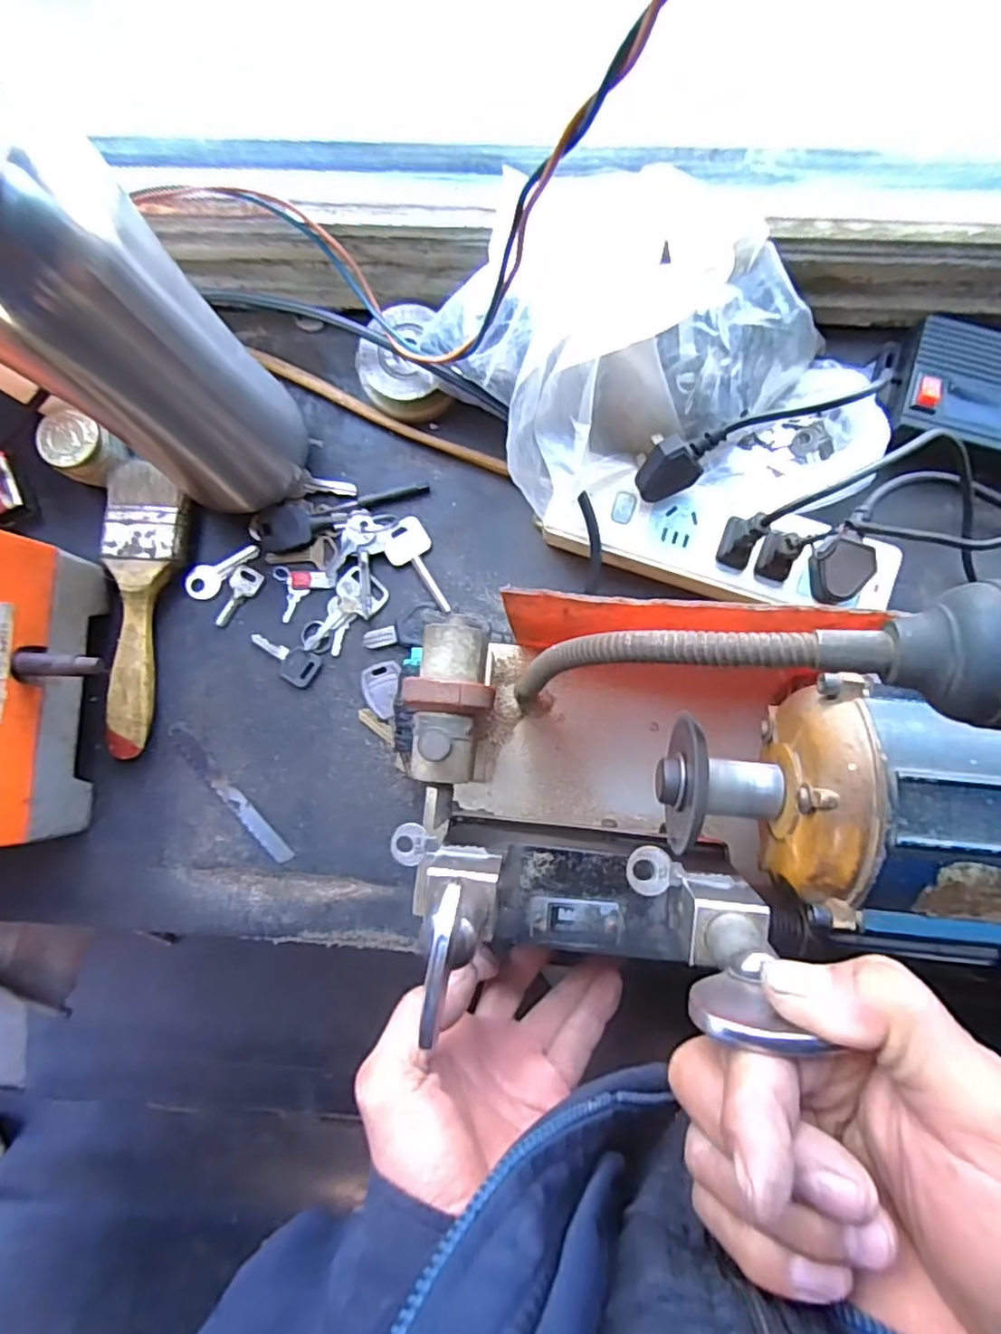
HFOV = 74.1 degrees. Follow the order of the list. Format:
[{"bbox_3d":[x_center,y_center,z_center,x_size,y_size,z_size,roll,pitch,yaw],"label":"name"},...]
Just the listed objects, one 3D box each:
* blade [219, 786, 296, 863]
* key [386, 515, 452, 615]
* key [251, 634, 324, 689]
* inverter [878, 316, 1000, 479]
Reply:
[{"bbox_3d":[-0.144,0.092,0.389,0.010,0.004,0.057,-42,84,-15],"label":"blade"},{"bbox_3d":[-0.048,-0.060,0.401,0.026,0.004,0.061,-29,87,2],"label":"key"},{"bbox_3d":[-0.130,-0.004,0.397,0.044,0.004,0.022,22,90,3],"label":"key"},{"bbox_3d":[0.270,-0.149,0.374,0.104,0.035,0.067,14,89,3],"label":"inverter"}]

